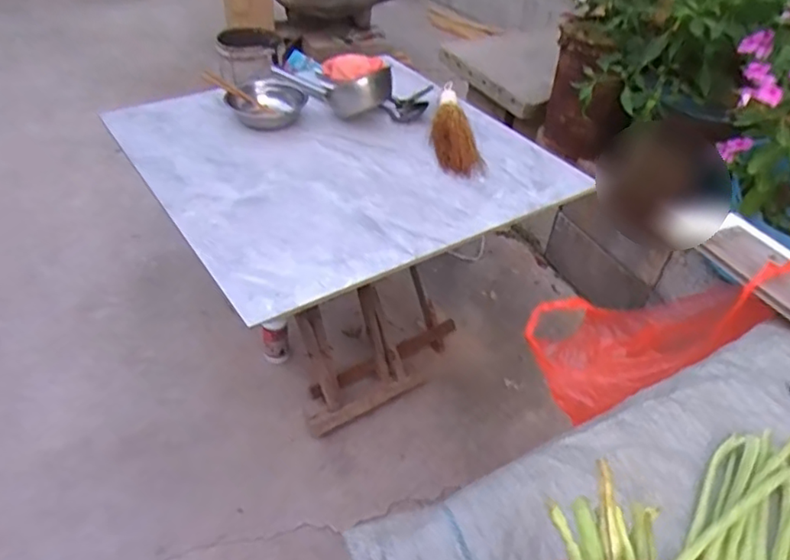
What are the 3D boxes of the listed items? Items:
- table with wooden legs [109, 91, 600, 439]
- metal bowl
[{"bbox_3d":[-0.111,-0.057,1.422,0.779,0.547,0.645,-23,48,-30],"label":"table with wooden legs"},{"bbox_3d":[-0.289,-0.406,1.386,0.171,0.057,0.162,4,40,-3],"label":"metal bowl"}]

